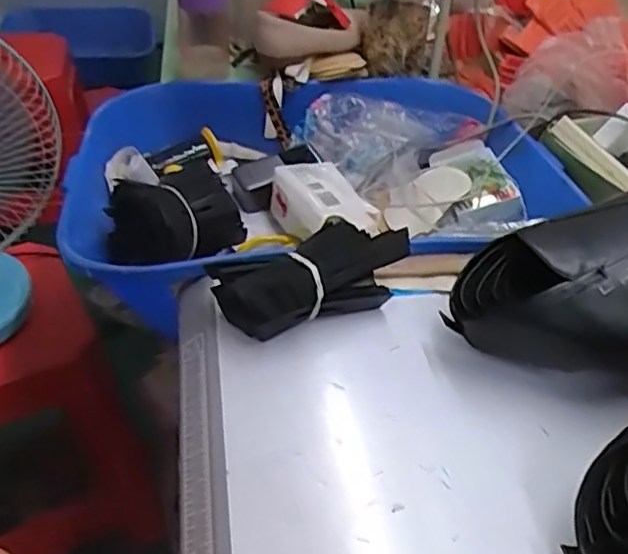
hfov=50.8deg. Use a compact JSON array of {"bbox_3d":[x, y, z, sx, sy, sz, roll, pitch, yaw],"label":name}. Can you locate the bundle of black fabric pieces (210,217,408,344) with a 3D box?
[{"bbox_3d":[-0.001,0.000,0.617,0.177,0.063,0.077,-16,44,-21],"label":"bundle of black fabric pieces"}]

